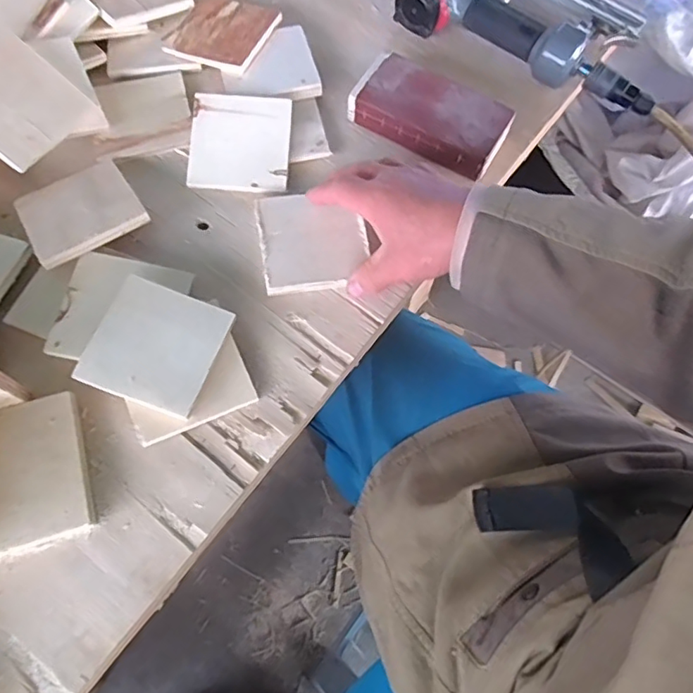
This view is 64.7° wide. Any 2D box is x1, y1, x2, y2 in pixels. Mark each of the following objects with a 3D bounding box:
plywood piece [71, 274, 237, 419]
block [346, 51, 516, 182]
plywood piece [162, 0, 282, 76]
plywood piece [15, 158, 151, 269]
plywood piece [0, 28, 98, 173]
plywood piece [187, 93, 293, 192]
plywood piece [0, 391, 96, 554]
[{"bbox_3d":[-0.149,-0.002,0.430,0.091,0.011,0.092,20,68,5],"label":"plywood piece"},{"bbox_3d":[0.083,-0.227,0.535,0.146,0.033,0.070,29,69,9],"label":"block"},{"bbox_3d":[-0.128,-0.332,0.573,0.097,0.012,0.100,24,68,7],"label":"plywood piece"},{"bbox_3d":[-0.238,-0.124,0.487,0.094,0.009,0.109,-31,58,-15],"label":"plywood piece"},{"bbox_3d":[-0.291,-0.217,0.480,0.093,0.009,0.093,41,72,-15],"label":"plywood piece"},{"bbox_3d":[-0.101,-0.194,0.518,0.092,0.006,0.094,3,82,1],"label":"plywood piece"},{"bbox_3d":[-0.241,0.094,0.408,0.088,0.016,0.103,-17,69,-10],"label":"plywood piece"}]

